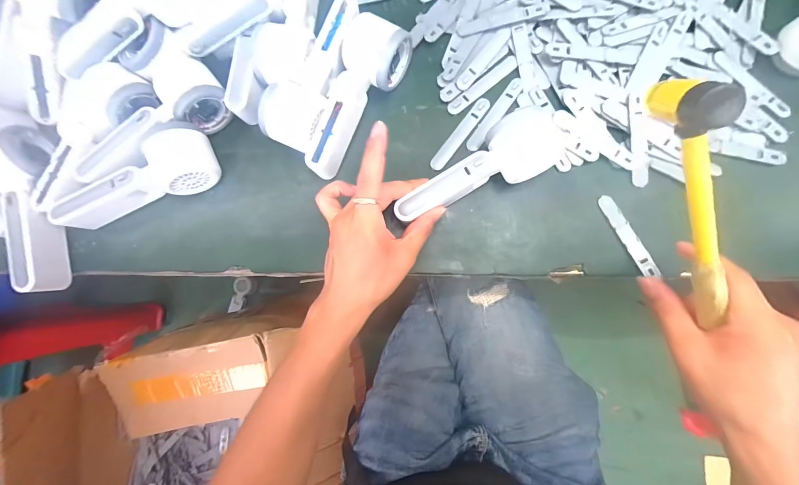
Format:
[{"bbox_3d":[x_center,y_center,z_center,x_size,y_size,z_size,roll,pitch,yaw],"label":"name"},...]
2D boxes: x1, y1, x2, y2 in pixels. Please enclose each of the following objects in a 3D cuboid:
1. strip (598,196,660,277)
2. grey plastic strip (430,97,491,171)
[{"bbox_3d":[0.227,-0.007,0.337,0.014,0.004,0.088,-27,80,0],"label":"strip"},{"bbox_3d":[0.065,-0.117,0.362,0.015,0.004,0.093,38,88,5],"label":"grey plastic strip"}]

